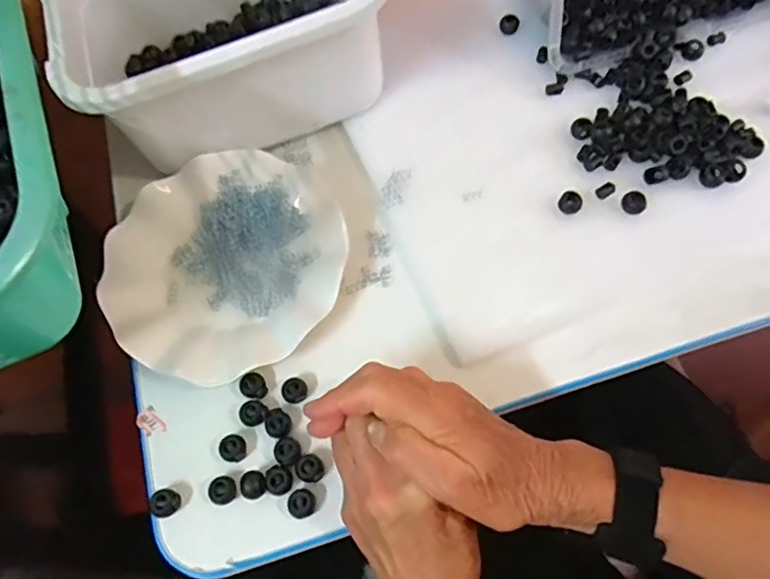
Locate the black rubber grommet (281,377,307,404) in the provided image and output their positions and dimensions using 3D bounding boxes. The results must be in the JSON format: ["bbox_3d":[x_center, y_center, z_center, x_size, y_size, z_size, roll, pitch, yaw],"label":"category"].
[{"bbox_3d":[-0.063,0.070,0.421,0.018,0.010,0.017,-1,67,2],"label":"black rubber grommet"}]

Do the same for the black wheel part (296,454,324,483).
[{"bbox_3d":[-0.049,0.116,0.395,0.018,0.006,0.017,-1,67,2],"label":"black wheel part"}]

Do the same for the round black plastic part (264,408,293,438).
[{"bbox_3d":[-0.072,0.090,0.411,0.019,0.005,0.018,-1,67,2],"label":"round black plastic part"}]

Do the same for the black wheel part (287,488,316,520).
[{"bbox_3d":[-0.053,0.136,0.386,0.018,0.008,0.018,-1,67,2],"label":"black wheel part"}]

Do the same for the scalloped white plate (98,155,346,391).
[{"bbox_3d":[-0.121,-0.020,0.457,0.172,0.017,0.174,-1,67,2],"label":"scalloped white plate"}]

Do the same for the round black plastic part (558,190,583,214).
[{"bbox_3d":[0.140,-0.066,0.461,0.017,0.009,0.016,-1,67,2],"label":"round black plastic part"}]

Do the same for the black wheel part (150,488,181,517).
[{"bbox_3d":[-0.143,0.138,0.394,0.018,0.009,0.017,-1,67,2],"label":"black wheel part"}]

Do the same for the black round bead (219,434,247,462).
[{"bbox_3d":[-0.105,0.109,0.420,0.018,0.008,0.018,-1,67,2],"label":"black round bead"}]

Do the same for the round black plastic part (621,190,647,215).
[{"bbox_3d":[0.188,-0.066,0.457,0.017,0.010,0.018,-1,67,2],"label":"round black plastic part"}]

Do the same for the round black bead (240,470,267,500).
[{"bbox_3d":[-0.087,0.129,0.402,0.016,0.014,0.017,-1,67,2],"label":"round black bead"}]

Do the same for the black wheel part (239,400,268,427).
[{"bbox_3d":[-0.090,0.085,0.415,0.020,0.009,0.017,15,69,8],"label":"black wheel part"}]

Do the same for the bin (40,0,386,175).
[{"bbox_3d":[-0.129,-0.214,0.489,0.242,0.103,0.178,-20,64,-5],"label":"bin"}]

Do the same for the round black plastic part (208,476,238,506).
[{"bbox_3d":[-0.105,0.130,0.393,0.017,0.011,0.018,-1,67,2],"label":"round black plastic part"}]

